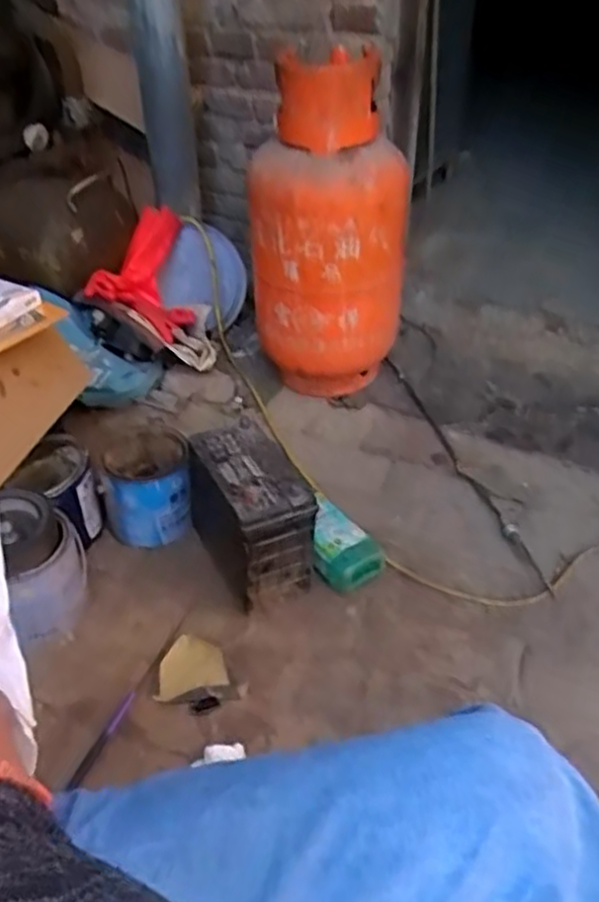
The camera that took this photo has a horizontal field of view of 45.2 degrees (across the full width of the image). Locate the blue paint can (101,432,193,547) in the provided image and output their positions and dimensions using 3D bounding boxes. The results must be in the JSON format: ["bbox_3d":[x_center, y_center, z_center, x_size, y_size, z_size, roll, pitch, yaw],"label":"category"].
[{"bbox_3d":[-0.266,0.060,1.275,0.147,0.141,0.173,-6,40,-7],"label":"blue paint can"}]

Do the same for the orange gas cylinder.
[{"bbox_3d":[0.061,-0.433,1.499,0.305,0.646,0.310,3,40,4],"label":"orange gas cylinder"}]

